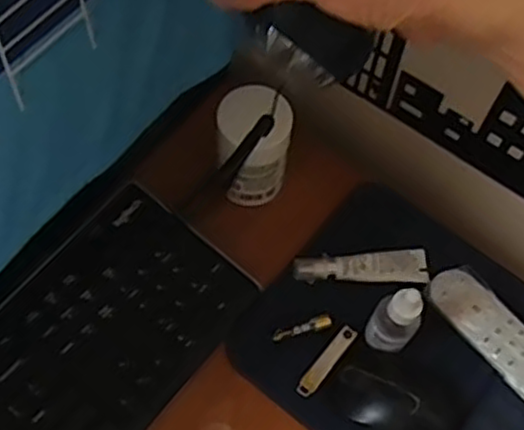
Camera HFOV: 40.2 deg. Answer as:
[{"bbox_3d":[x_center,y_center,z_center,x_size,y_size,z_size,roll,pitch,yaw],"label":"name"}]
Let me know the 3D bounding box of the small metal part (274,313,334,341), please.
[{"bbox_3d":[0.031,0.086,0.543,0.046,0.005,0.011,-16,66,-11],"label":"small metal part"}]

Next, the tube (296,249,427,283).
[{"bbox_3d":[0.080,0.043,0.569,0.107,0.015,0.025,-5,64,-6],"label":"tube"}]

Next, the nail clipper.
[{"bbox_3d":[0.049,0.109,0.532,0.013,0.010,0.060,39,68,15],"label":"nail clipper"}]

